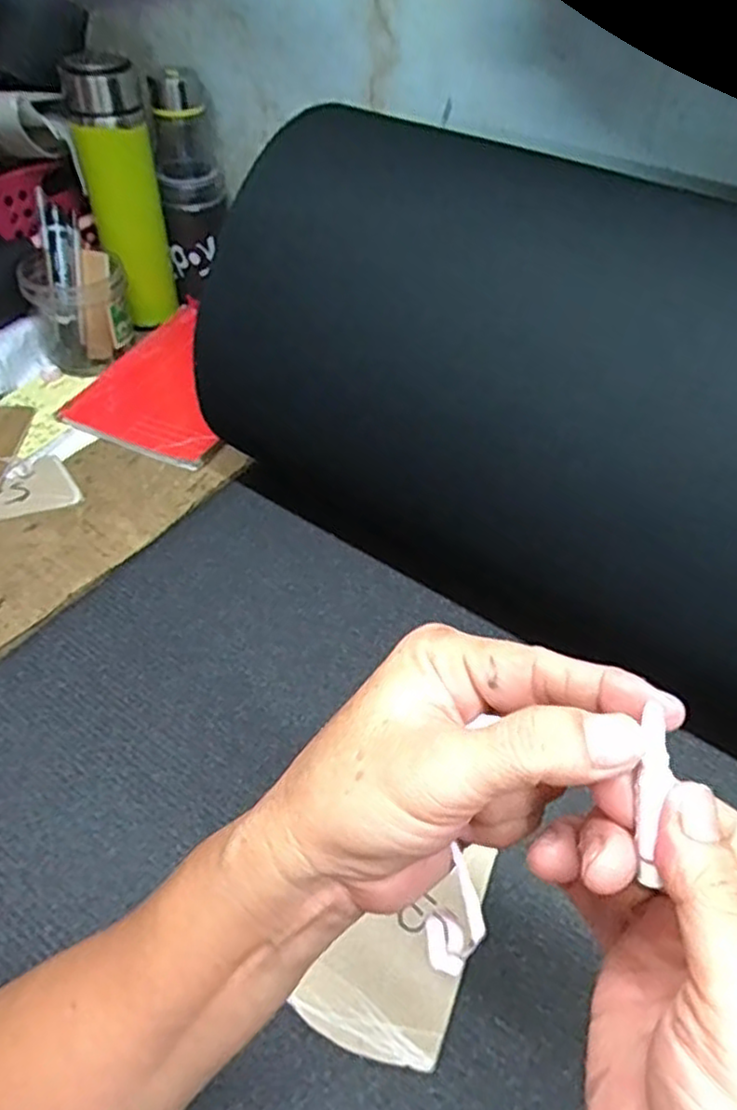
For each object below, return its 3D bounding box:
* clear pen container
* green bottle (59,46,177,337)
[{"bbox_3d":[-0.270,-0.244,0.666,0.088,0.127,0.091,-15,50,-14],"label":"clear pen container"},{"bbox_3d":[-0.220,-0.319,0.655,0.061,0.230,0.051,-12,49,-11],"label":"green bottle"}]

